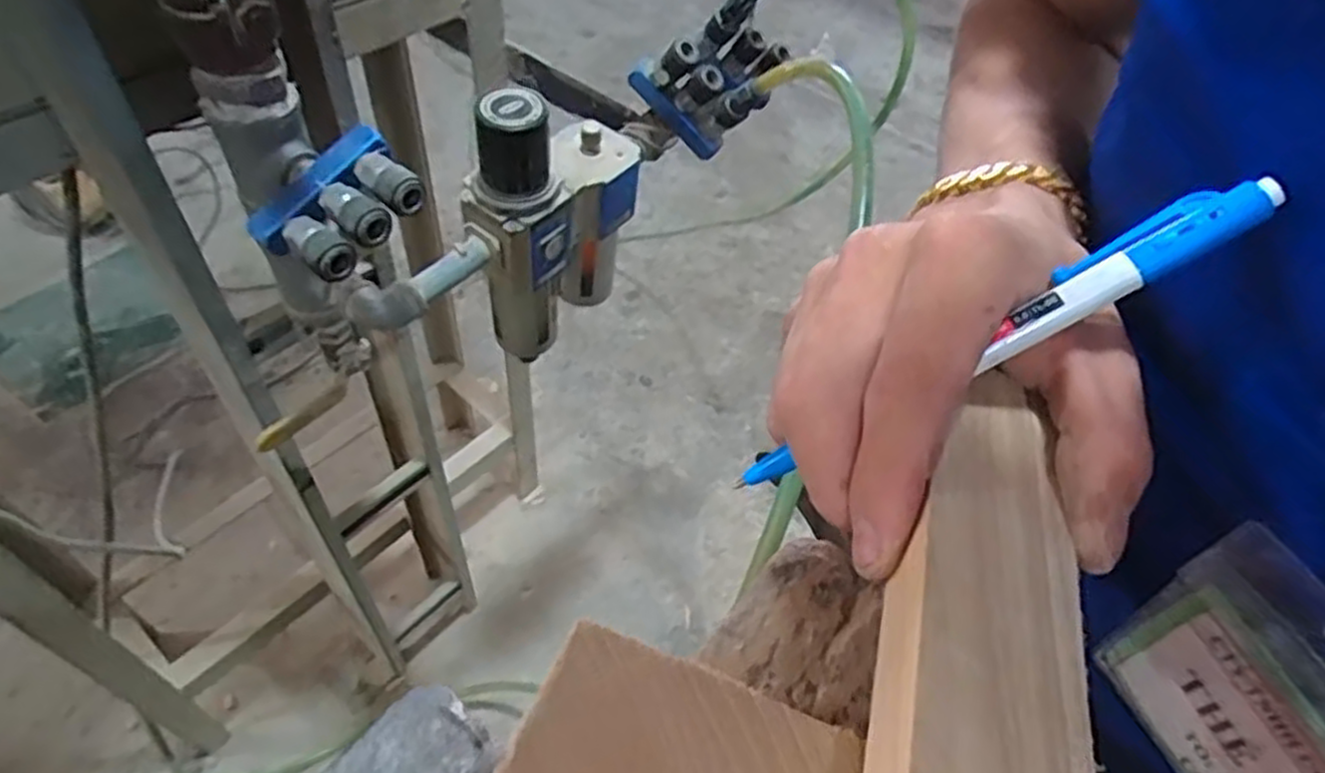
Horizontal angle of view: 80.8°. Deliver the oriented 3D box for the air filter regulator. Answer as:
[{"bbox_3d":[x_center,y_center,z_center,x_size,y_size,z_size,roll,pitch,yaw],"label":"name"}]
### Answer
[{"bbox_3d":[-0.086,-0.134,0.635,0.061,0.241,0.158,33,56,19],"label":"air filter regulator"}]

